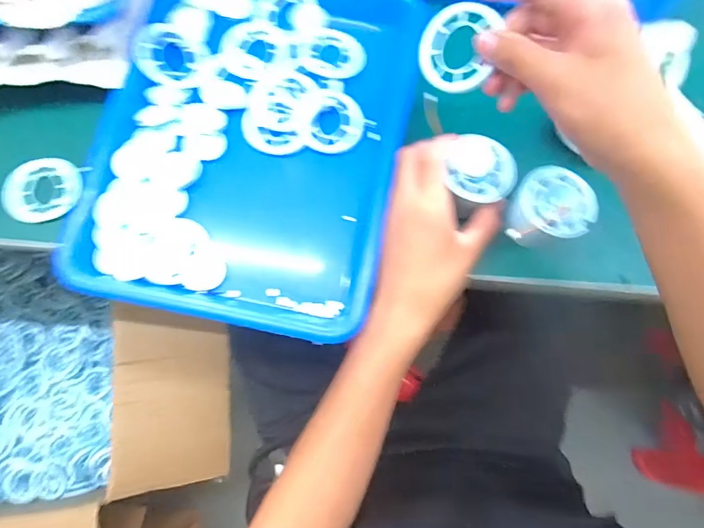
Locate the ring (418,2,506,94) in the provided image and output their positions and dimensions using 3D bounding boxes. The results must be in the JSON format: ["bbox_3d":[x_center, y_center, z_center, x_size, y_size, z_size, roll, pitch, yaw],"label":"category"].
[{"bbox_3d":[0.073,-0.153,0.297,0.053,0.005,0.058,4,98,29],"label":"ring"}]

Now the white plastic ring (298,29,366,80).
[{"bbox_3d":[-0.019,-0.200,0.397,0.062,0.006,0.053,6,78,0],"label":"white plastic ring"}]

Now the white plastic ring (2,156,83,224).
[{"bbox_3d":[-0.276,-0.068,0.373,0.063,0.013,0.056,-37,82,-8],"label":"white plastic ring"}]

